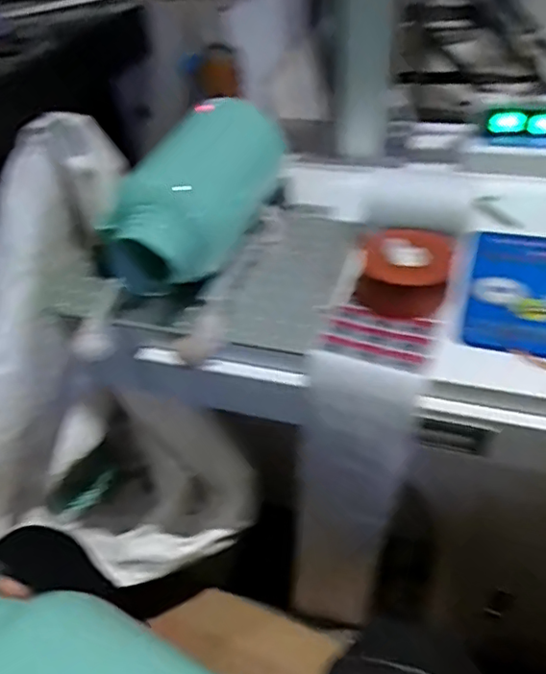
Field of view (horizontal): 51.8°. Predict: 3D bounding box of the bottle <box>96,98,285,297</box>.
[{"bbox_3d":[-0.091,-0.156,0.618,0.123,0.120,0.232,19,48,26],"label":"bottle"}]

